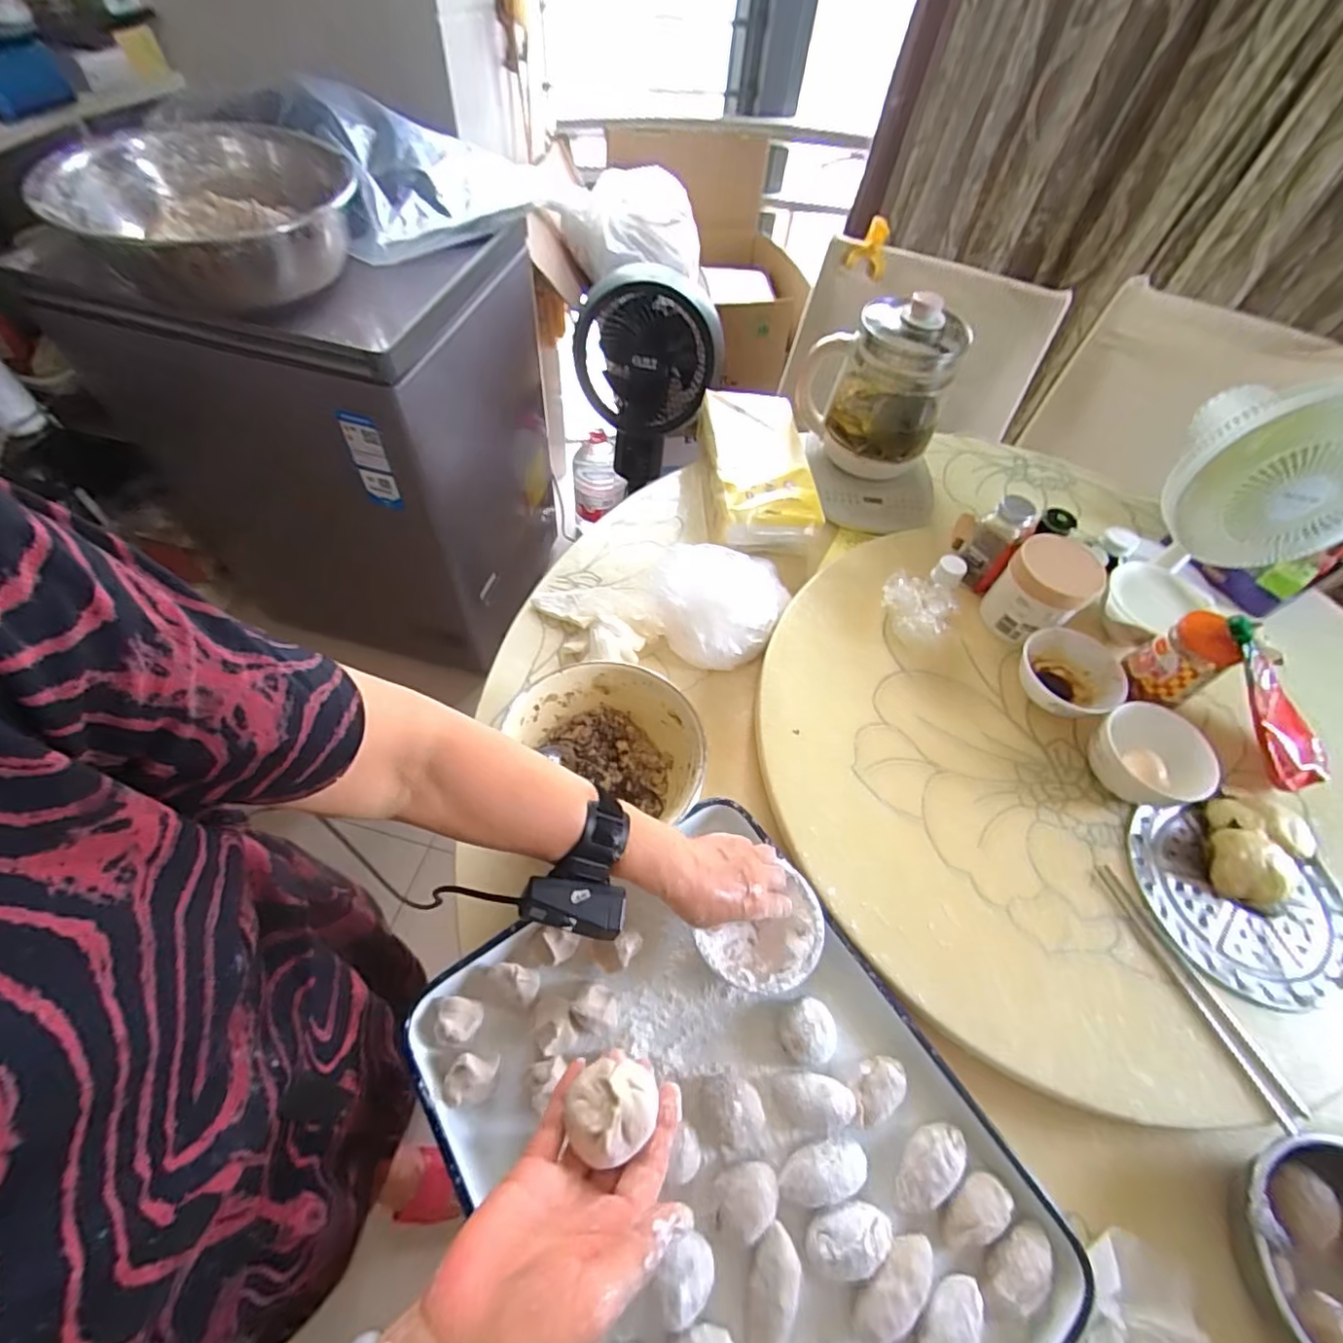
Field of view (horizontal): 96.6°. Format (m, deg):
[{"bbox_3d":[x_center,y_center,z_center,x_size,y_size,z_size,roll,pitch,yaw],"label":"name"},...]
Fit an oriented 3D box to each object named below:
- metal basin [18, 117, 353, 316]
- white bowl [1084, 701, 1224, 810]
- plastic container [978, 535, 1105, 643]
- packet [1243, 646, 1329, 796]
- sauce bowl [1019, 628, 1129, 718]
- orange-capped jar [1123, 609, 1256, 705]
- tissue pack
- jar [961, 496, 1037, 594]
[{"bbox_3d":[-0.637,-0.646,0.857,0.348,0.127,0.337,2,56,-3],"label":"metal basin"},{"bbox_3d":[0.498,0.095,0.633,0.099,0.074,0.104,2,56,-3],"label":"white bowl"},{"bbox_3d":[0.456,-0.100,0.738,0.103,0.093,0.094,2,56,-3],"label":"plastic container"},{"bbox_3d":[0.649,0.043,0.646,0.070,0.041,0.184,-40,103,-26],"label":"packet"},{"bbox_3d":[0.462,0.006,0.699,0.106,0.052,0.108,2,56,-3],"label":"sauce bowl"},{"bbox_3d":[0.565,-0.017,0.657,0.053,0.113,0.063,12,56,4],"label":"orange-capped jar"},{"bbox_3d":[0.124,-0.294,0.887,0.147,0.088,0.289,1,56,-4],"label":"tissue pack"},{"bbox_3d":[0.407,-0.161,0.761,0.047,0.114,0.056,32,60,16],"label":"jar"}]

